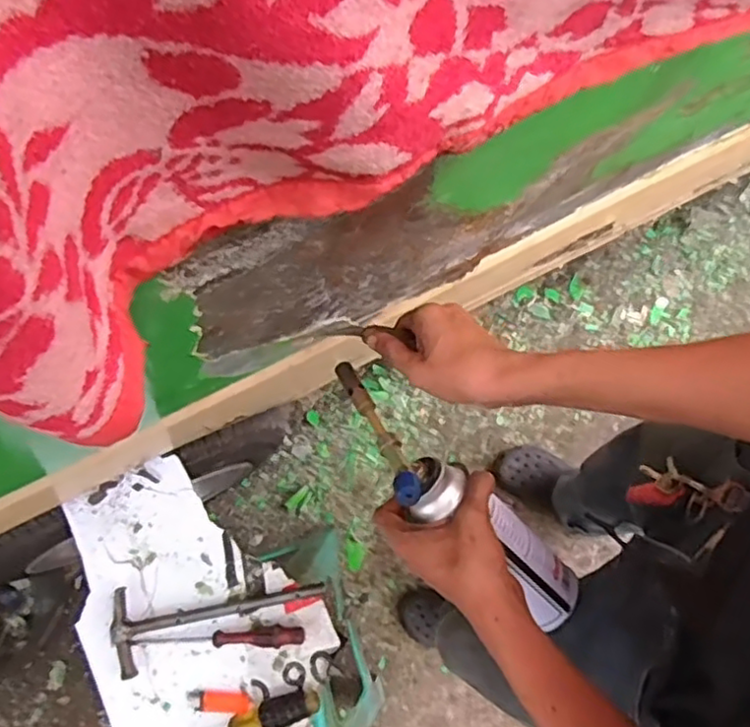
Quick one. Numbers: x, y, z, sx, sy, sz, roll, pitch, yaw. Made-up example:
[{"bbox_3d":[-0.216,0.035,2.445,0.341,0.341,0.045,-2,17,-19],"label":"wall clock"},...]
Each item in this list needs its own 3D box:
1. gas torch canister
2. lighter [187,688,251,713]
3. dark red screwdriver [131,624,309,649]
[{"bbox_3d":[0.068,0.114,0.539,0.276,0.104,0.058,41,81,-8],"label":"gas torch canister"},{"bbox_3d":[-0.185,0.401,0.788,0.077,0.012,0.024,0,83,1],"label":"lighter"},{"bbox_3d":[-0.185,0.331,0.788,0.202,0.021,0.025,-5,83,0],"label":"dark red screwdriver"}]

